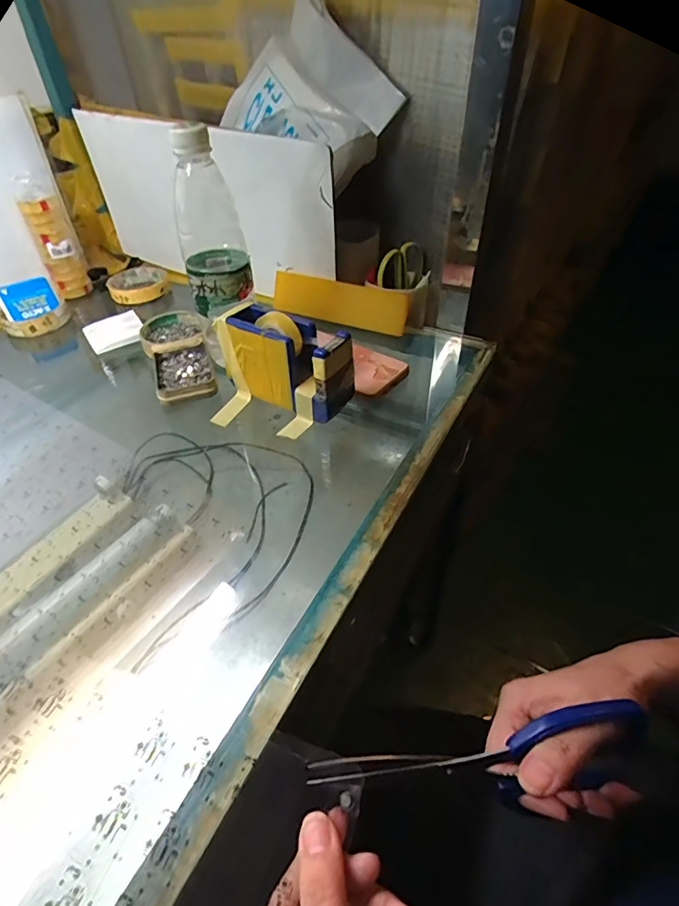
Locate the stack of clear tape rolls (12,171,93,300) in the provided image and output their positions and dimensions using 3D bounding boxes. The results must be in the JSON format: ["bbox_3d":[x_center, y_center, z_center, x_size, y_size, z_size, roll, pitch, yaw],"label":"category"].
[{"bbox_3d":[-0.400,-0.299,0.656,0.050,0.146,0.050,-25,47,-21],"label":"stack of clear tape rolls"}]

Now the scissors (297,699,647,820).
[{"bbox_3d":[0.076,0.167,0.249,0.173,0.024,0.034,-10,43,3],"label":"scissors"}]

